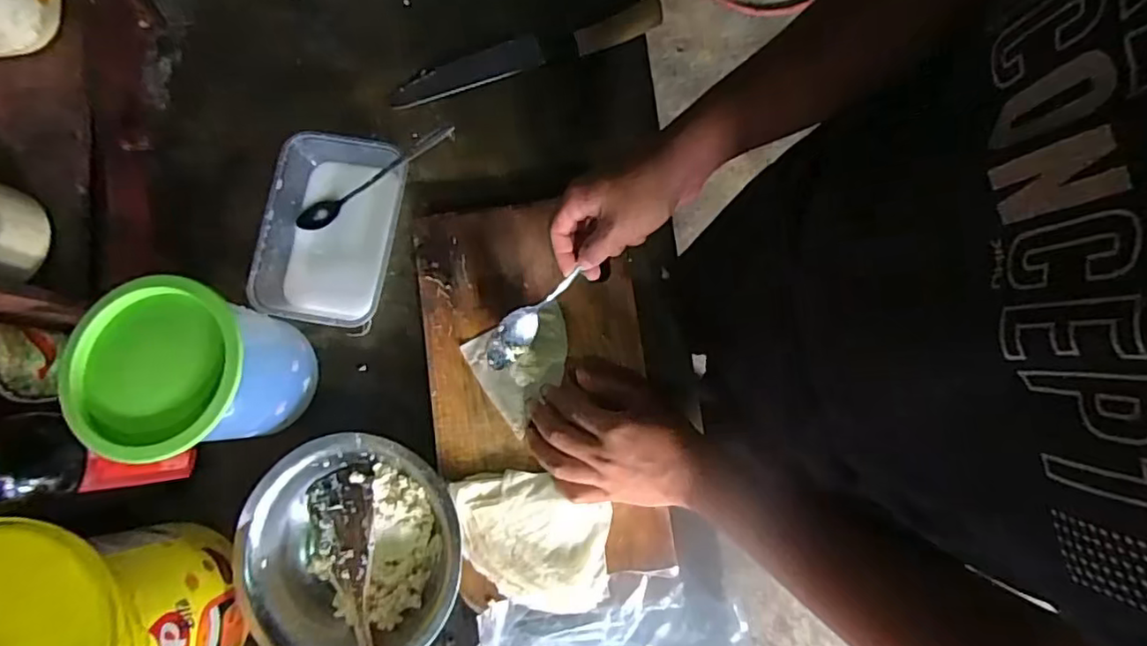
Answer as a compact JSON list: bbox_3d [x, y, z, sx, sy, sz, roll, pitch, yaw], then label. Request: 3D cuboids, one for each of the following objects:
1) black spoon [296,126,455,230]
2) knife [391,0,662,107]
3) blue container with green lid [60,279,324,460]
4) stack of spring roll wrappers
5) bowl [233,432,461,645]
[{"bbox_3d":[-0.183,-0.133,0.563,0.175,0.014,0.024,-27,78,16],"label":"black spoon"},{"bbox_3d":[-0.046,-0.267,0.600,0.271,0.013,0.035,-17,81,0],"label":"knife"},{"bbox_3d":[-0.288,0.040,0.485,0.113,0.135,0.116,-6,81,2],"label":"blue container with green lid"},{"bbox_3d":[-0.036,0.178,0.507,0.131,0.017,0.098,11,82,4],"label":"stack of spring roll wrappers"},{"bbox_3d":[-0.185,0.194,0.512,0.173,0.056,0.190,0,82,3],"label":"bowl"}]

